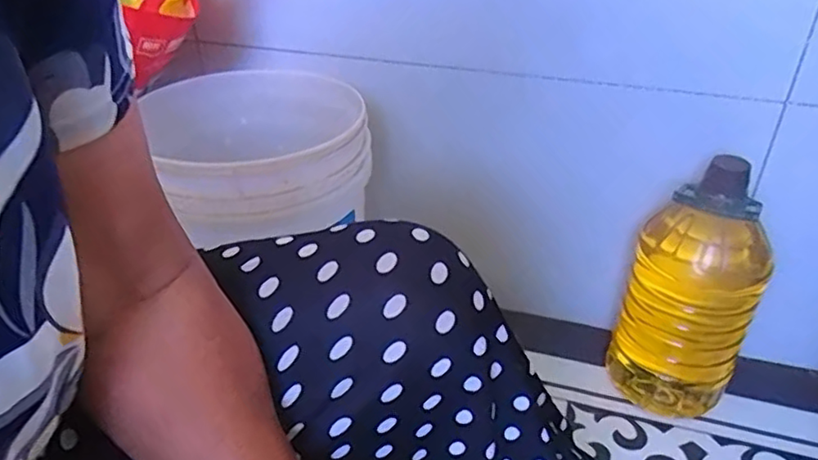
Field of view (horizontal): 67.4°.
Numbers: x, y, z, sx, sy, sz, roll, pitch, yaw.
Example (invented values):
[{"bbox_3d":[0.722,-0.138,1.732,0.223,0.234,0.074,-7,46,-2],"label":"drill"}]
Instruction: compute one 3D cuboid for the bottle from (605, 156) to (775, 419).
[{"bbox_3d":[0.365,0.075,0.796,0.152,0.342,0.136,16,36,24],"label":"bottle"}]

